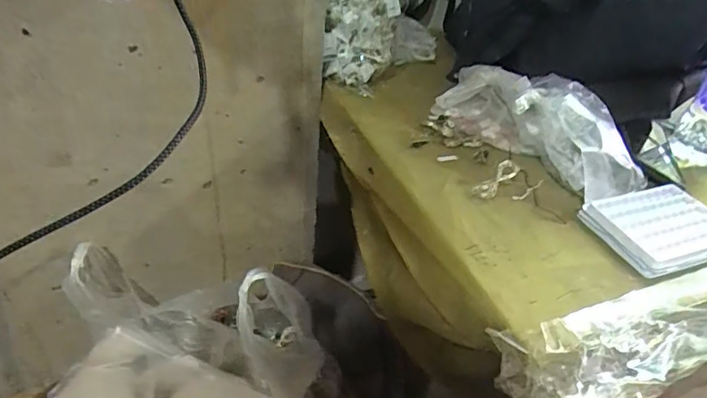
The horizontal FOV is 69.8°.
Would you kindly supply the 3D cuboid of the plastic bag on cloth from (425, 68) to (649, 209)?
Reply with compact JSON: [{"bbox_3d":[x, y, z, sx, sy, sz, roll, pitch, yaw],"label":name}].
[{"bbox_3d":[0.206,-0.092,0.579,0.255,0.072,0.128,28,42,25],"label":"plastic bag on cloth"}]

